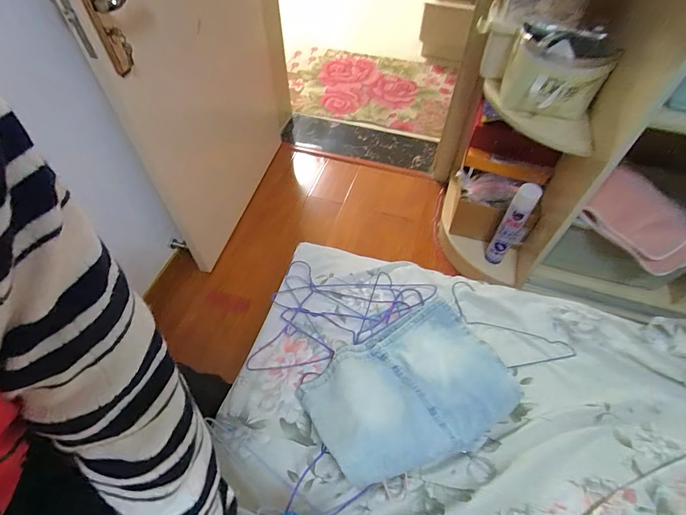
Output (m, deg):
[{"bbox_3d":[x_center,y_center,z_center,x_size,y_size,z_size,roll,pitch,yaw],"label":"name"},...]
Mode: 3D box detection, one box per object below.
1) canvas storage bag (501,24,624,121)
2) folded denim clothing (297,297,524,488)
[{"bbox_3d":[0.577,-0.502,1.031,0.241,0.176,0.189,35,61,23],"label":"canvas storage bag"},{"bbox_3d":[0.123,0.228,0.672,0.359,0.107,0.249,-26,58,-18],"label":"folded denim clothing"}]

